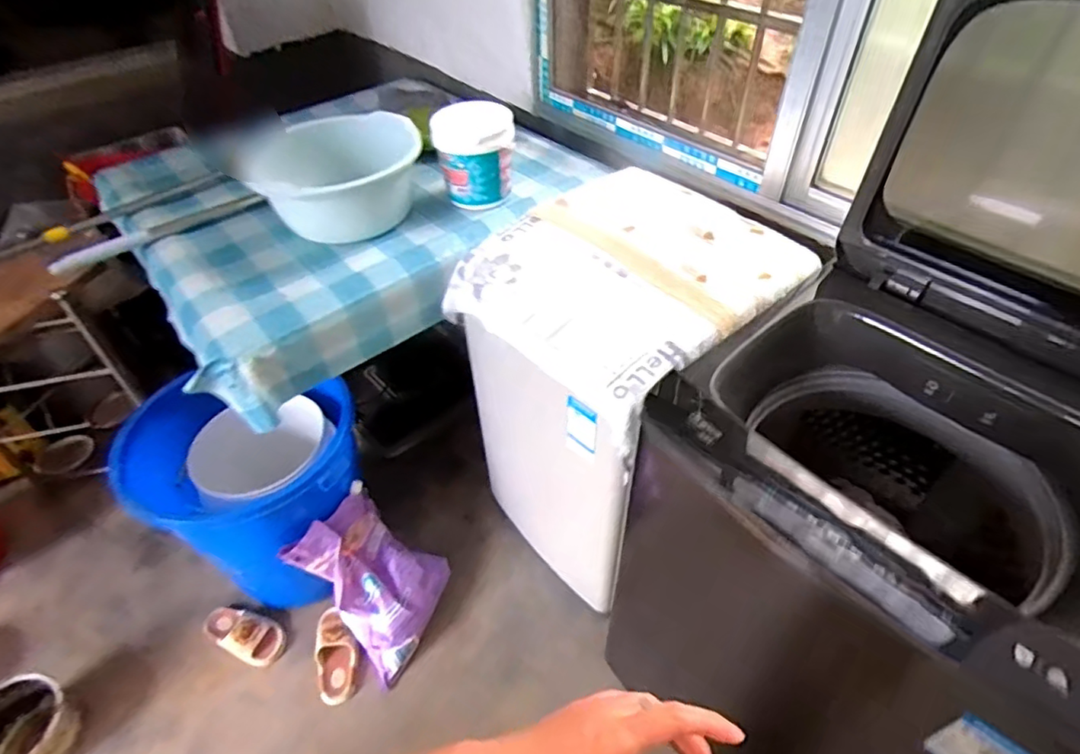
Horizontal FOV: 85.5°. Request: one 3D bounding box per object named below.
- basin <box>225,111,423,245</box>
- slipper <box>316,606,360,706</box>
[{"bbox_3d":[-0.457,-0.457,1.289,0.316,0.166,0.342,-1,46,1],"label":"basin"},{"bbox_3d":[-0.485,0.664,1.395,0.101,0.046,0.203,-8,75,-5],"label":"slipper"}]

